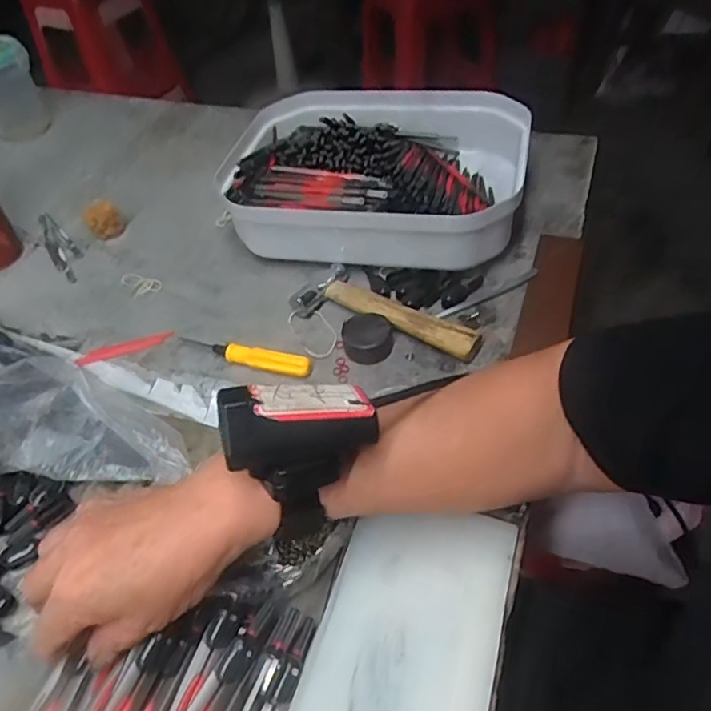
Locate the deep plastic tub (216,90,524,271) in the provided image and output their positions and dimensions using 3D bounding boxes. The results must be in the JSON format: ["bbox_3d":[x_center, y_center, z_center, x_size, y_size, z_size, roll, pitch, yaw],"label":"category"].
[{"bbox_3d":[0.019,-0.175,0.565,0.275,0.074,0.231,7,49,14],"label":"deep plastic tub"}]

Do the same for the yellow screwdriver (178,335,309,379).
[{"bbox_3d":[-0.088,-0.002,0.463,0.115,0.012,0.017,11,50,17],"label":"yellow screwdriver"}]

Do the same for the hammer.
[{"bbox_3d":[0.026,-0.037,0.475,0.159,0.018,0.058,20,53,24],"label":"hammer"}]

